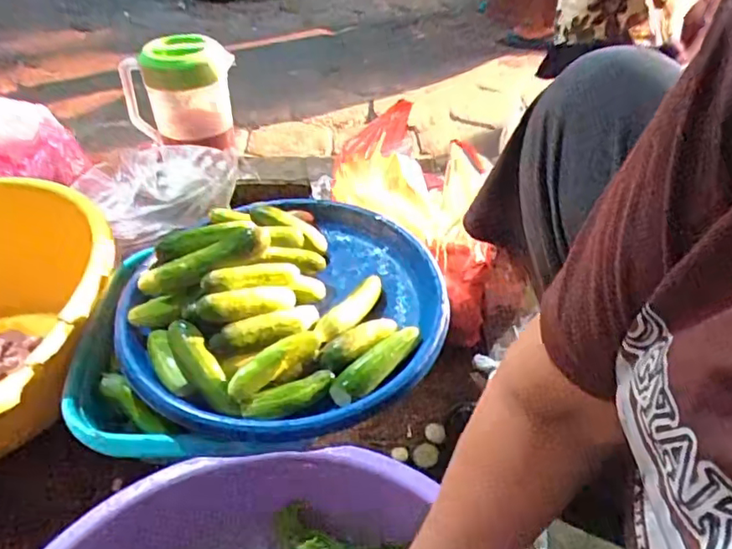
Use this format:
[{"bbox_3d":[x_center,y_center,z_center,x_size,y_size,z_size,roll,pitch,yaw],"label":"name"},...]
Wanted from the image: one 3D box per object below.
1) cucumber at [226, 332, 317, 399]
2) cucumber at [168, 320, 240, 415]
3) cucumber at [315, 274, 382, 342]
[{"bbox_3d":[-0.093,0.090,0.581,0.107,0.025,0.025,-31,52,-31],"label":"cucumber"},{"bbox_3d":[-0.166,0.095,0.574,0.031,0.024,0.116,-28,71,-29],"label":"cucumber"},{"bbox_3d":[-0.016,0.043,0.671,0.029,0.027,0.108,27,48,24],"label":"cucumber"}]

